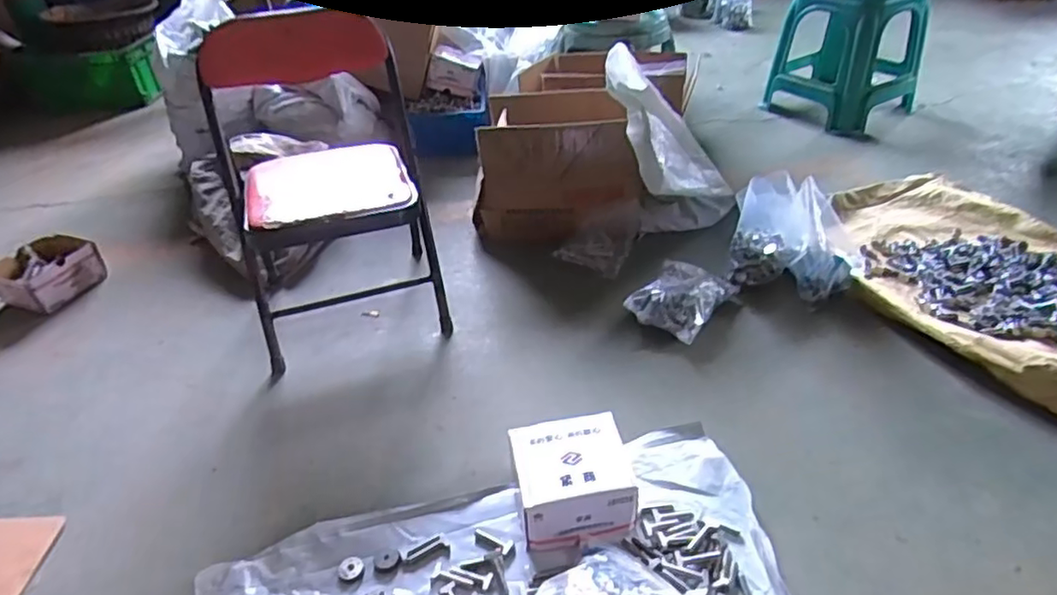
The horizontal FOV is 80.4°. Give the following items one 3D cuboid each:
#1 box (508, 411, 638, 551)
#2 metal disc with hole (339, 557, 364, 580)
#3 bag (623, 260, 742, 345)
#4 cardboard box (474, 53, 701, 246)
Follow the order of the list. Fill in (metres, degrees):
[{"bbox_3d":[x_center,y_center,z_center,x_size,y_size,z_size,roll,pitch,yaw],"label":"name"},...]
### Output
[{"bbox_3d":[0.057,0.243,0.823,0.143,0.098,0.139,-8,35,-6],"label":"box"},{"bbox_3d":[-0.221,0.338,0.781,0.030,0.007,0.030,-3,36,2],"label":"metal disc with hole"},{"bbox_3d":[0.284,-0.001,1.162,0.143,0.062,0.194,20,41,31],"label":"bag"},{"bbox_3d":[0.115,-0.364,1.503,0.386,0.278,0.543,8,36,17],"label":"cardboard box"}]

